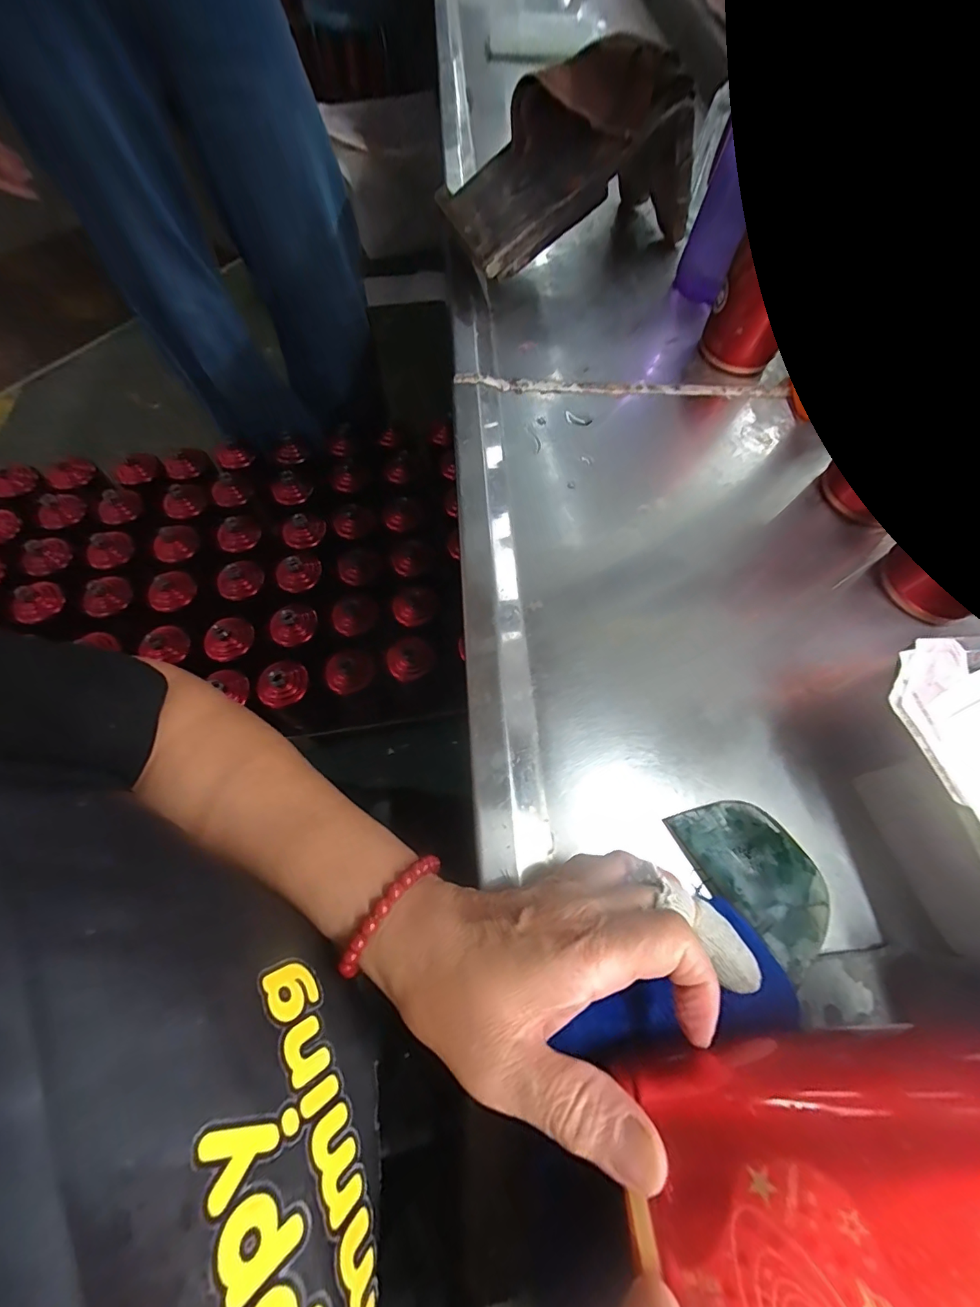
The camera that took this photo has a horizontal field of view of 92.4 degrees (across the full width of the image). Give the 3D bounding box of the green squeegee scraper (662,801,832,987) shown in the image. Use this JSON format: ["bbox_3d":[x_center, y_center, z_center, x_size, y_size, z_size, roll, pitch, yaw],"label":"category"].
[{"bbox_3d":[0.158,0.128,0.276,0.059,0.008,0.093,-27,68,-13],"label":"green squeegee scraper"}]

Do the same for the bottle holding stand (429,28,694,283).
[{"bbox_3d":[0.088,-0.518,0.512,0.286,0.143,0.137,-23,67,-11],"label":"bottle holding stand"}]

